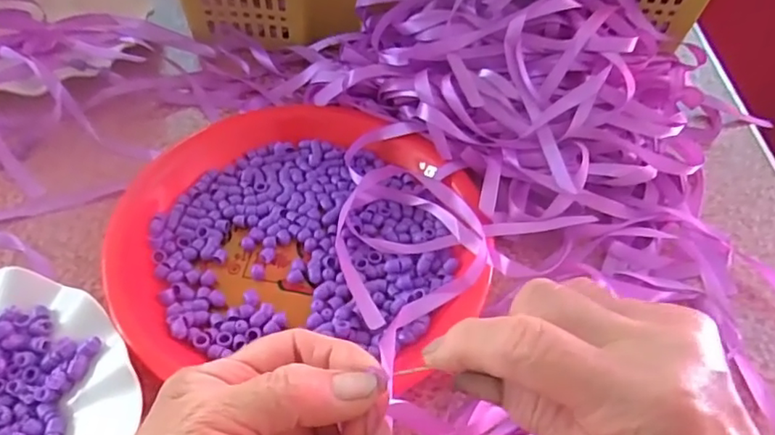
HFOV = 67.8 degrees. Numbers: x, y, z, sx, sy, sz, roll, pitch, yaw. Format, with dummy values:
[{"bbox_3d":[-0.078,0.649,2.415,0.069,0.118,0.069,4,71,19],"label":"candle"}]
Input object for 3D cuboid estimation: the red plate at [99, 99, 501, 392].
[{"bbox_3d":[-0.054,0.000,0.375,0.221,0.029,0.205,1,51,-3],"label":"red plate"}]

